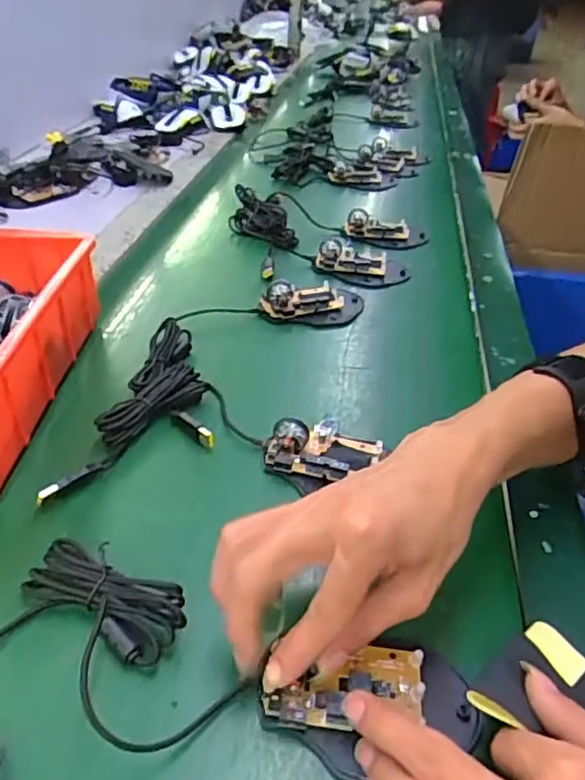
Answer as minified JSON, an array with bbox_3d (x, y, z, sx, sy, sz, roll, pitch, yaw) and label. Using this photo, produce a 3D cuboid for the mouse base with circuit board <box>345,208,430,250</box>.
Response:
[{"bbox_3d":[0.120,-0.203,0.783,0.104,0.020,0.077,11,36,6],"label":"mouse base with circuit board"}]

